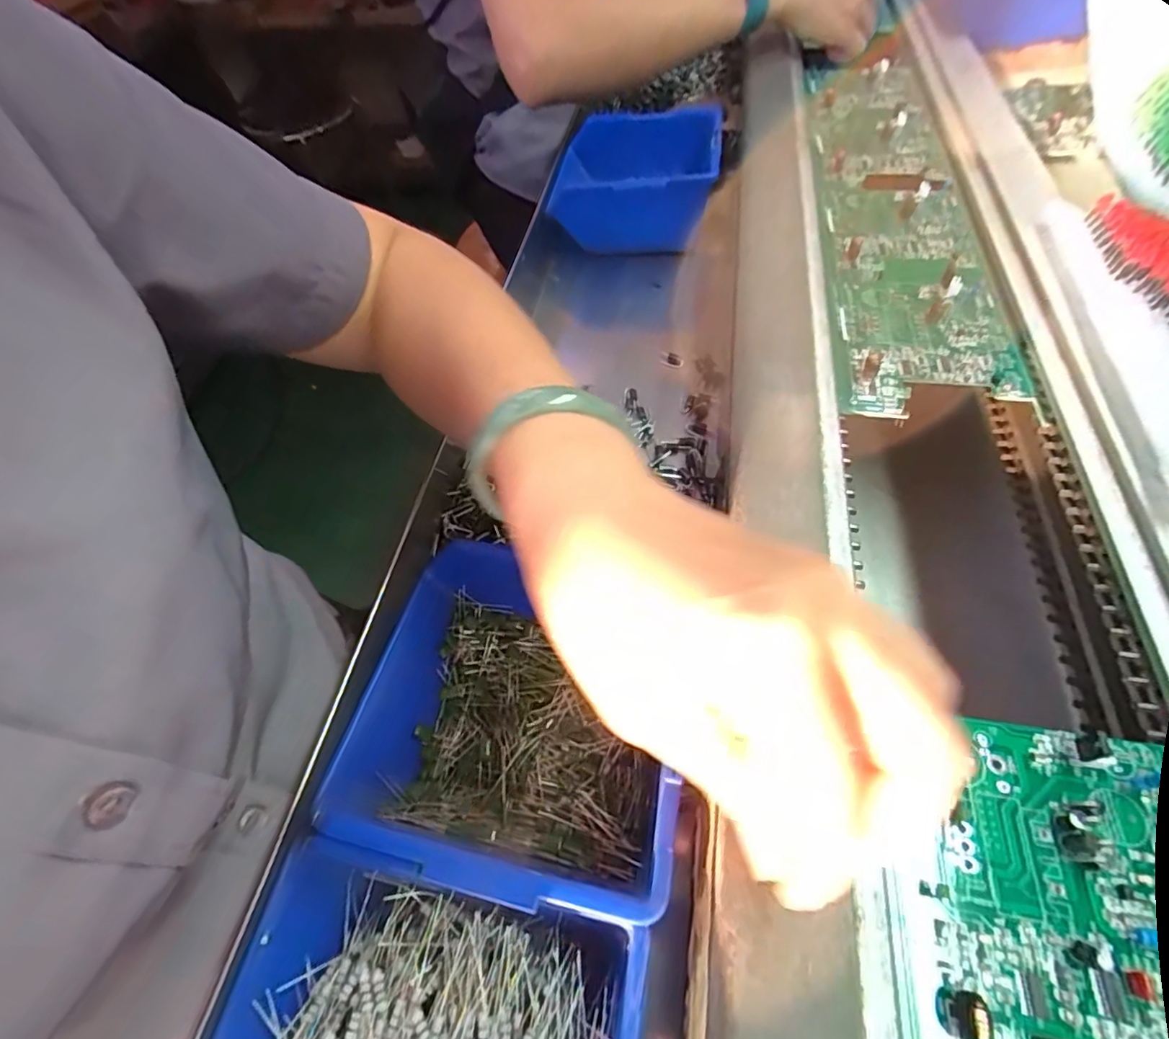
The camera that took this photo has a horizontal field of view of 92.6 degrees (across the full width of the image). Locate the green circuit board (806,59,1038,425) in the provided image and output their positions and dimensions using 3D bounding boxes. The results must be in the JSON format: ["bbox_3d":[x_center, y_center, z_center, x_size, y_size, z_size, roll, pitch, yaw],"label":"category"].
[{"bbox_3d":[0.212,-0.232,0.398,0.087,0.020,0.443,7,58,6],"label":"green circuit board"}]

